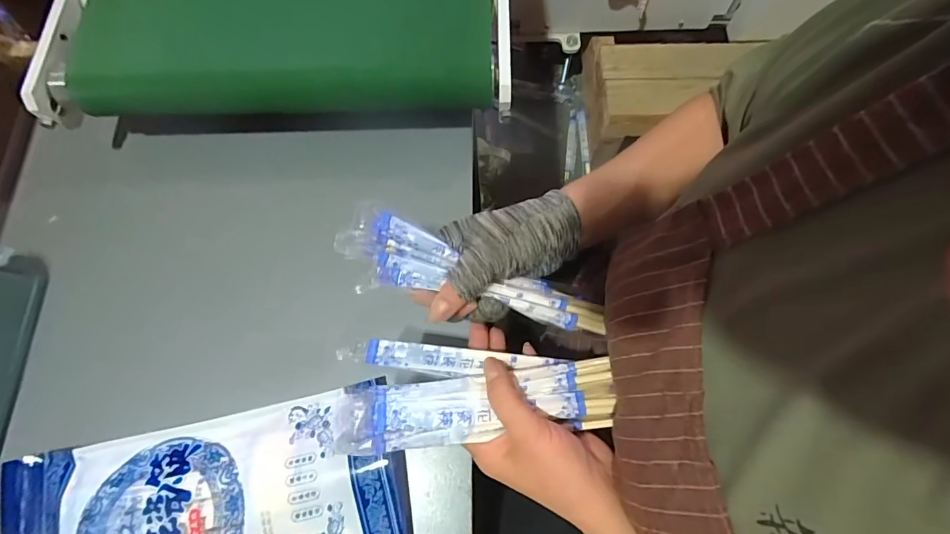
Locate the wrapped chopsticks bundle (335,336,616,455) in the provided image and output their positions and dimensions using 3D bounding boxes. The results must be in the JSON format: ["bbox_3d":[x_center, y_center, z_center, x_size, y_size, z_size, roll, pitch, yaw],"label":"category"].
[{"bbox_3d":[0.006,0.087,0.319,0.196,0.019,0.068,2,72,-14],"label":"wrapped chopsticks bundle"}]

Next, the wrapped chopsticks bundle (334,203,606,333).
[{"bbox_3d":[0.002,0.012,0.336,0.204,0.028,0.048,18,73,-16],"label":"wrapped chopsticks bundle"}]

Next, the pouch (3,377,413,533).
[{"bbox_3d":[-0.214,0.192,0.356,0.313,0.025,0.138,-13,73,-2],"label":"pouch"}]

